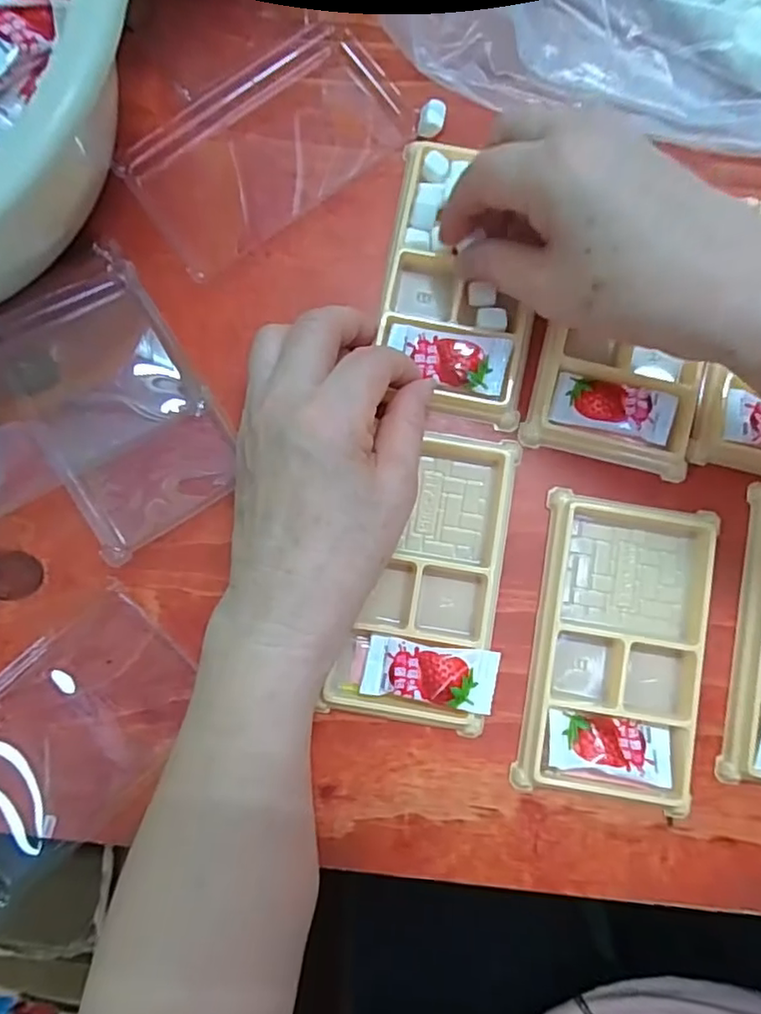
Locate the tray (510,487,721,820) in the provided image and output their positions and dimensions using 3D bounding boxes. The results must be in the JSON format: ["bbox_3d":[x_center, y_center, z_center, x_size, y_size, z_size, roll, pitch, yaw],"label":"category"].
[{"bbox_3d":[0.109,0.064,0.274,0.073,0.016,0.134,10,84,1],"label":"tray"}]

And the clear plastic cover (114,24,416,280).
[{"bbox_3d":[-0.060,-0.187,0.309,0.137,0.014,0.082,-36,85,-3],"label":"clear plastic cover"}]

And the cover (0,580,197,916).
[{"bbox_3d":[-0.146,0.110,0.274,0.135,0.015,0.087,-42,86,-4],"label":"cover"}]

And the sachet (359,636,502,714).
[{"bbox_3d":[0.023,0.076,0.275,0.059,0.013,0.026,8,84,1],"label":"sachet"}]

